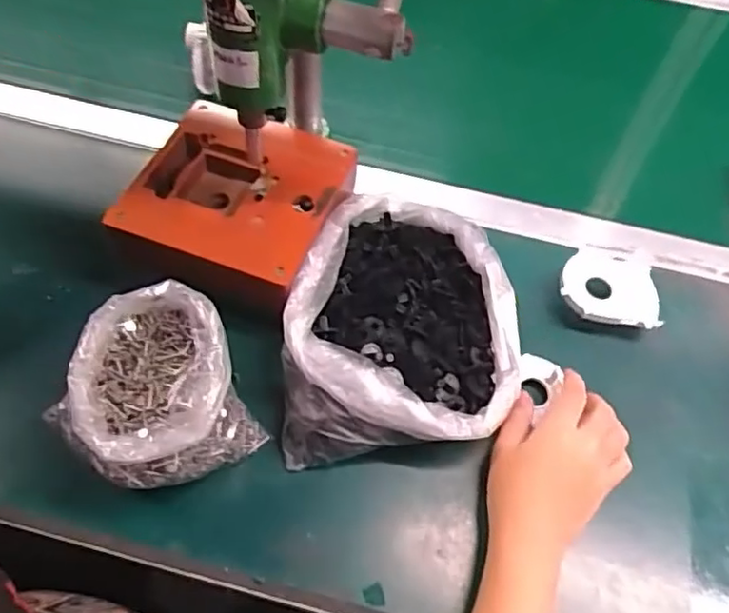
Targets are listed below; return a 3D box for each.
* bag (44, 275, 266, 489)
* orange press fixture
[{"bbox_3d":[-0.140,0.059,0.434,0.113,0.084,0.112,-26,63,-19],"label":"bag"},{"bbox_3d":[-0.101,-0.086,0.507,0.159,0.038,0.157,16,58,6],"label":"orange press fixture"}]

